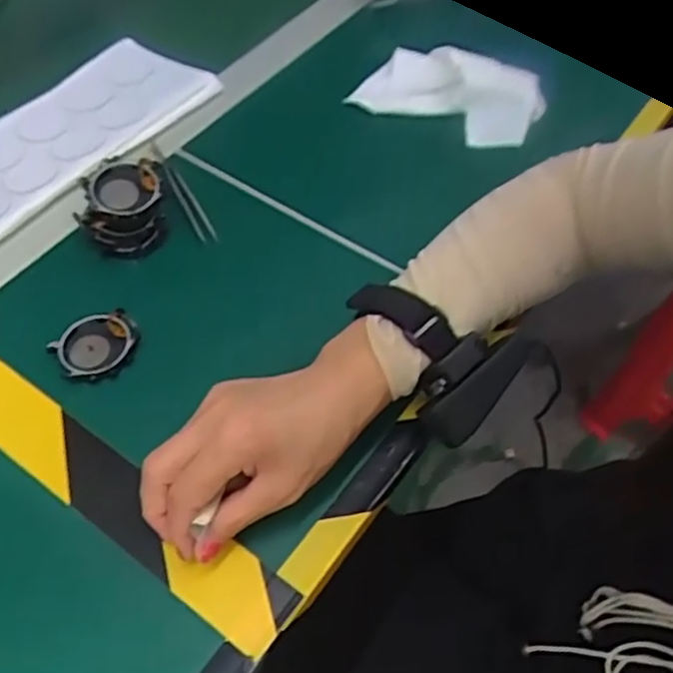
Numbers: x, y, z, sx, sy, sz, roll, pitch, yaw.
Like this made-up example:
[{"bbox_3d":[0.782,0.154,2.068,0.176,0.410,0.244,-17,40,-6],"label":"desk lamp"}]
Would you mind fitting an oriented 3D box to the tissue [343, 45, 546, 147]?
[{"bbox_3d":[0.096,-0.205,0.572,0.146,0.025,0.083,27,60,19],"label":"tissue"}]

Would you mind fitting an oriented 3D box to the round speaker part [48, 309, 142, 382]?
[{"bbox_3d":[-0.152,0.005,0.437,0.051,0.007,0.045,-38,66,-20],"label":"round speaker part"}]

